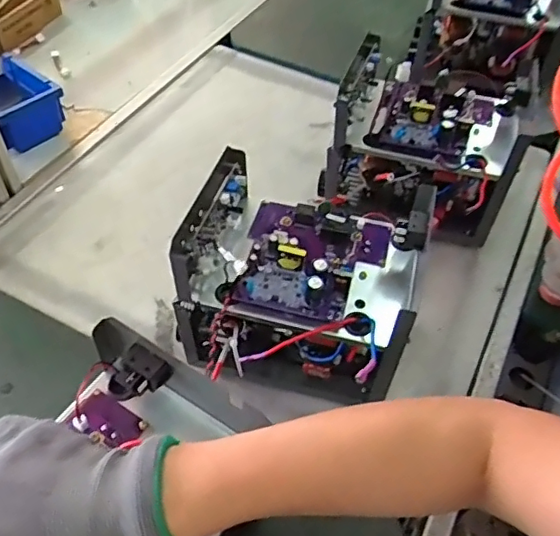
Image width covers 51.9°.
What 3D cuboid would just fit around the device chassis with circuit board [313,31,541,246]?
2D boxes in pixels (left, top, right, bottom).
[{"bbox_3d":[0.171,-0.146,0.704,0.216,0.178,0.162,20,52,12],"label":"device chassis with circuit board"}]

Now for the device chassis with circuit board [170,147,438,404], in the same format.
[{"bbox_3d":[0.017,0.019,0.565,0.209,0.177,0.157,10,51,4],"label":"device chassis with circuit board"}]

